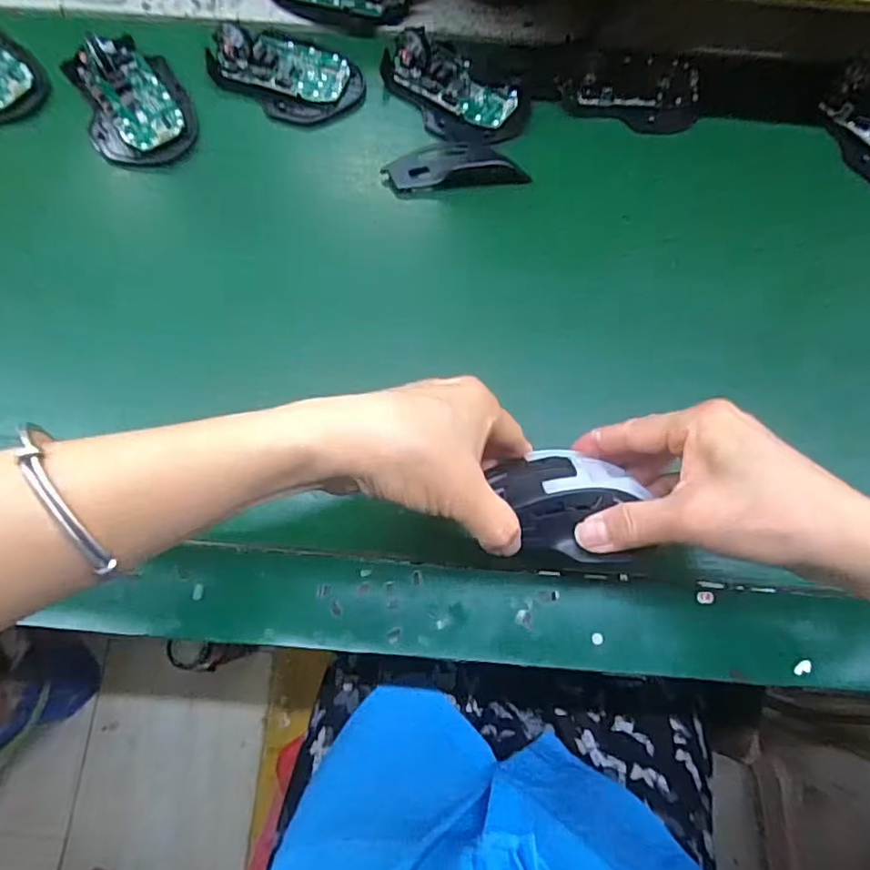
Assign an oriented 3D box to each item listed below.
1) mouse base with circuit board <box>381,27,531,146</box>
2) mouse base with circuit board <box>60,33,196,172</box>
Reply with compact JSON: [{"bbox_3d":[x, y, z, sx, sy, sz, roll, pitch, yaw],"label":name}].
[{"bbox_3d":[0.015,-0.255,0.421,0.111,0.021,0.062,42,78,10],"label":"mouse base with circuit board"},{"bbox_3d":[-0.220,-0.245,0.418,0.072,0.022,0.104,-21,76,-6],"label":"mouse base with circuit board"}]

